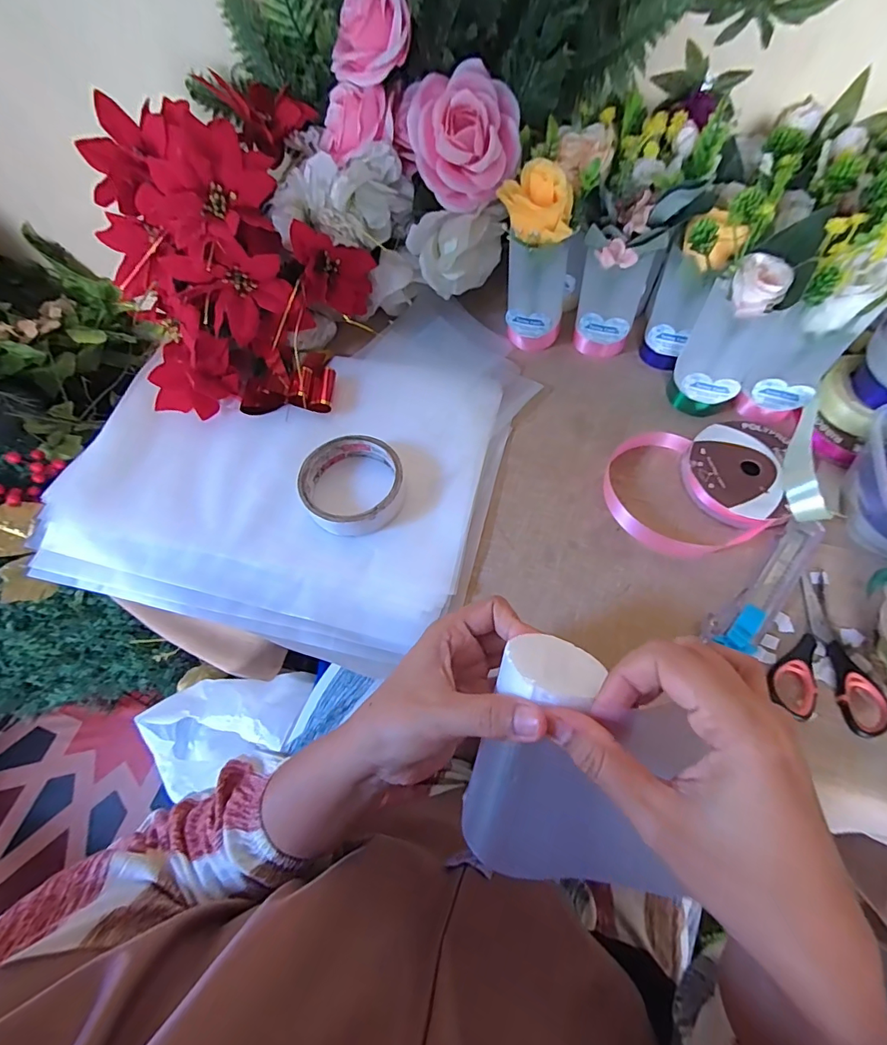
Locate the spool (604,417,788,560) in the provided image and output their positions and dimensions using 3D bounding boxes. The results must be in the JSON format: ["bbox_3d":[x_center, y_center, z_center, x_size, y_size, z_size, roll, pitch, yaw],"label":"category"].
[{"bbox_3d":[0.213,-0.031,0.385,0.148,0.031,0.117,-2,63,0],"label":"spool"}]

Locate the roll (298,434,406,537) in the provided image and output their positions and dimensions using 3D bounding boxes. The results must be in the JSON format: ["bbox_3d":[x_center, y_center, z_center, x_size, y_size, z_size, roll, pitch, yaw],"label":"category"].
[{"bbox_3d":[-0.077,-0.034,0.391,0.084,0.025,0.088,0,63,1],"label":"roll"}]

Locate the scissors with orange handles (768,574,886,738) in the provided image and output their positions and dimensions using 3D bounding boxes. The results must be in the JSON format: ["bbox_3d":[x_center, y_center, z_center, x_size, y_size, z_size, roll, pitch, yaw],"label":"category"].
[{"bbox_3d":[0.273,0.090,0.324,0.068,0.012,0.105,18,65,10],"label":"scissors with orange handles"}]

